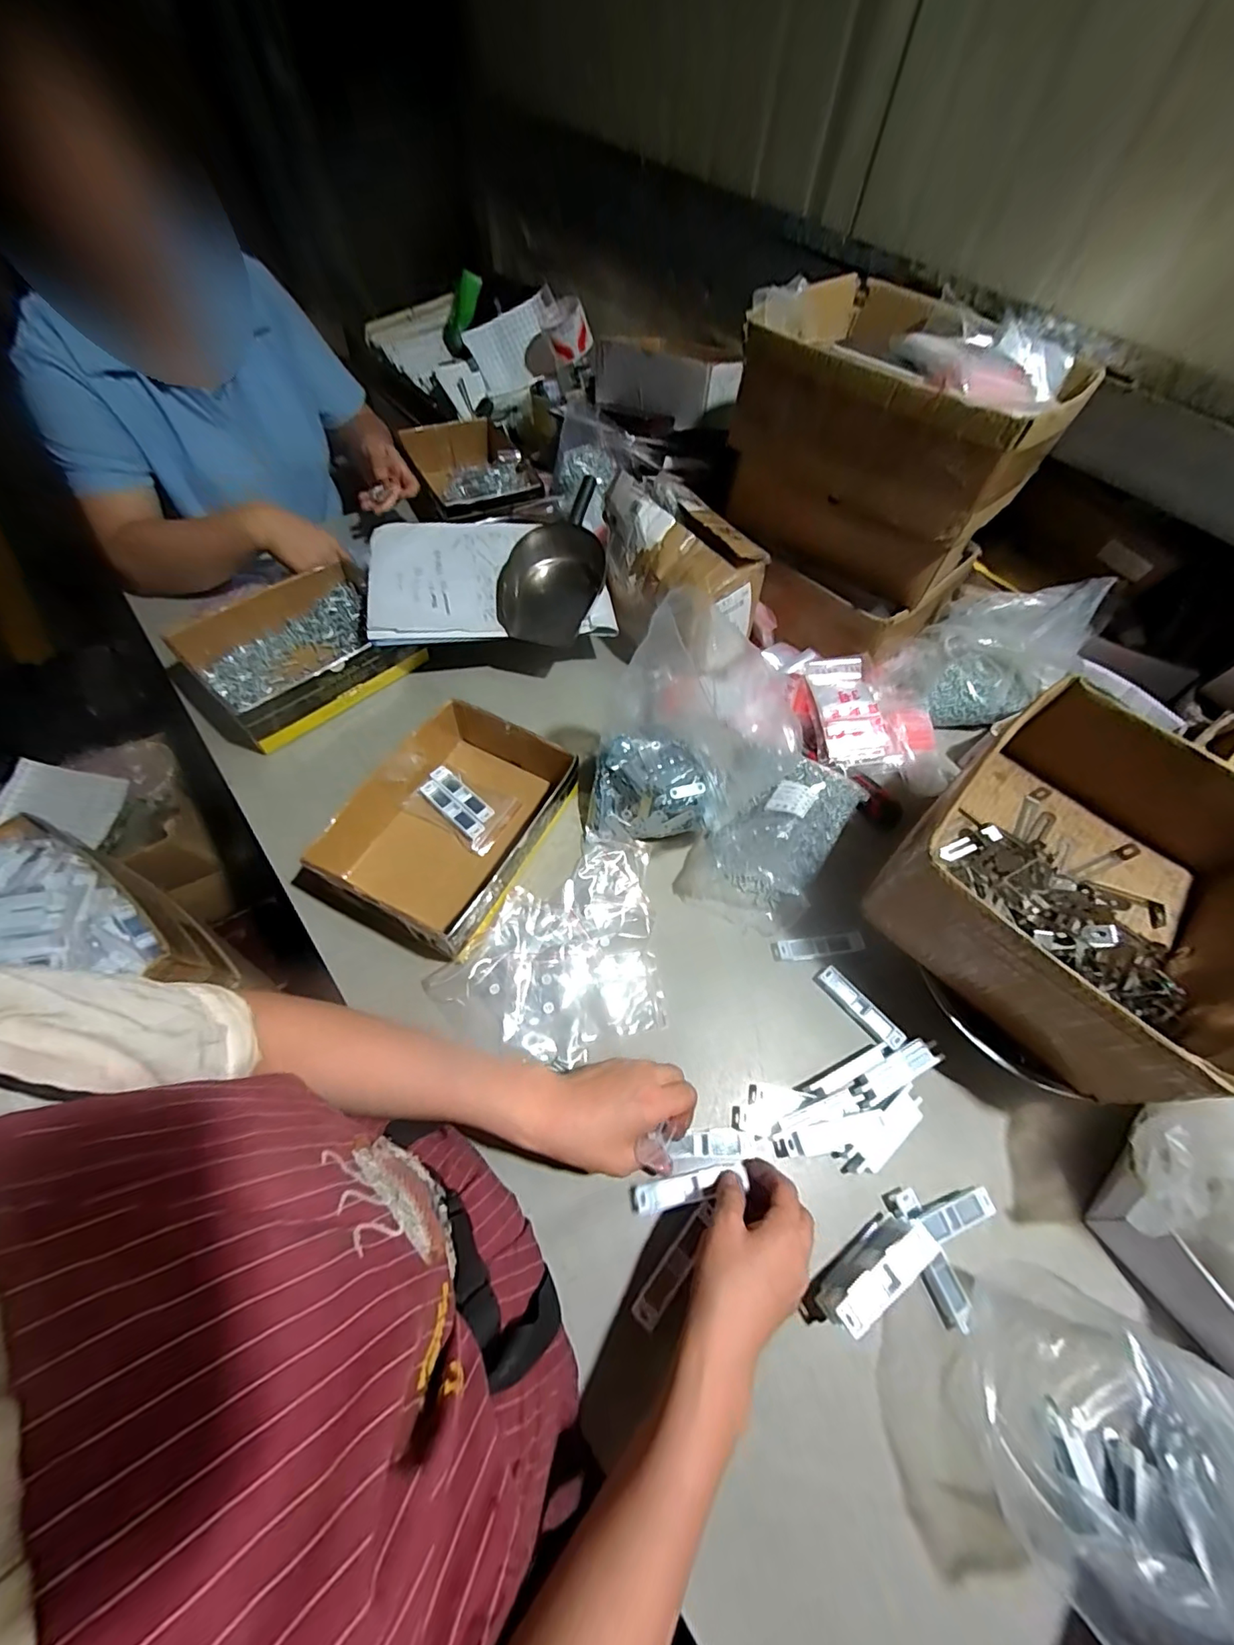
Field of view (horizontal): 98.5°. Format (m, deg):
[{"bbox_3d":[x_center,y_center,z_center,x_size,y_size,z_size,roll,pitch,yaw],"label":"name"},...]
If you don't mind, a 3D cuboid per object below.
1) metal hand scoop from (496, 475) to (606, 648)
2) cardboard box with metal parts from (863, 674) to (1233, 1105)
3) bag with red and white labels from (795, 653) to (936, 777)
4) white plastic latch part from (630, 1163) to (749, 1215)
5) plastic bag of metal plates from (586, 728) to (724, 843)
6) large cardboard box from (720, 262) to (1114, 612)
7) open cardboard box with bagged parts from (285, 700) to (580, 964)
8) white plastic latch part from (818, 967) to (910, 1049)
[{"bbox_3d":[-0.087,-0.359,0.726,0.140,0.066,0.243,4,59,-2],"label":"metal hand scoop"},{"bbox_3d":[0.424,0.049,0.485,0.300,0.118,0.251,-39,69,-23],"label":"cardboard box with metal parts"},{"bbox_3d":[0.335,-0.147,0.713,0.173,0.058,0.174,-7,60,-8],"label":"bag with red and white labels"},{"bbox_3d":[0.061,0.310,0.451,0.098,0.006,0.022,-13,61,-4],"label":"white plastic latch part"},{"bbox_3d":[0.043,-0.042,0.621,0.143,0.072,0.106,2,59,-3],"label":"plastic bag of metal plates"},{"bbox_3d":[0.335,-0.472,0.664,0.319,0.230,0.266,39,64,17],"label":"large cardboard box"},{"bbox_3d":[-0.191,-0.004,0.587,0.209,0.063,0.259,25,61,11],"label":"open cardboard box with bagged parts"},{"bbox_3d":[0.251,0.190,0.547,0.022,0.010,0.095,-34,67,-21],"label":"white plastic latch part"}]

